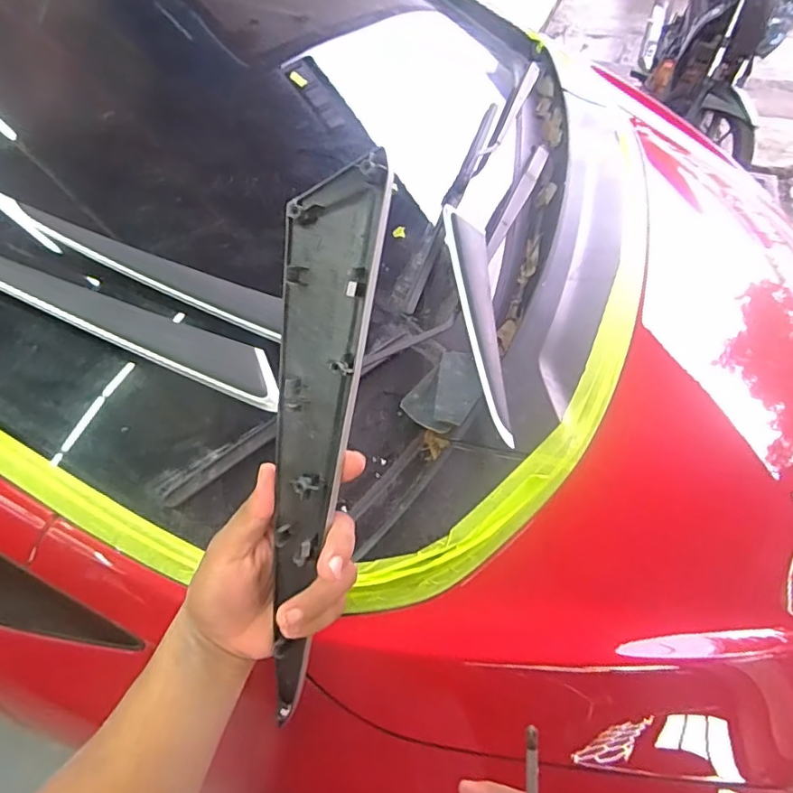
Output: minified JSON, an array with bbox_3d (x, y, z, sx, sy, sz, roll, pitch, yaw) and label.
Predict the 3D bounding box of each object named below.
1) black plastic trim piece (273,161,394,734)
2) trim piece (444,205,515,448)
[{"bbox_3d":[-0.053,0.037,0.341,0.052,0.343,0.021,11,10,13],"label":"black plastic trim piece"},{"bbox_3d":[0.103,-0.109,0.705,0.055,0.045,0.387,-4,51,1],"label":"trim piece"}]

